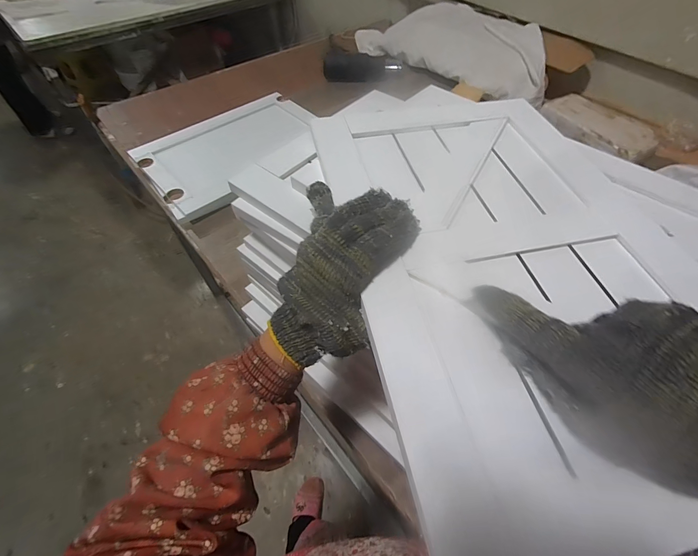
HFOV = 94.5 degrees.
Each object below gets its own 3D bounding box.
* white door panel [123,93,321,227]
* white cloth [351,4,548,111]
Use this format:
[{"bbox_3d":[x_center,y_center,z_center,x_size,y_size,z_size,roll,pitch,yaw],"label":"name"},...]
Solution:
[{"bbox_3d":[-0.269,-0.320,0.774,0.415,0.022,0.313,-35,64,-21],"label":"white door panel"},{"bbox_3d":[0.346,-0.755,1.032,0.689,0.116,0.323,39,65,23],"label":"white cloth"}]

